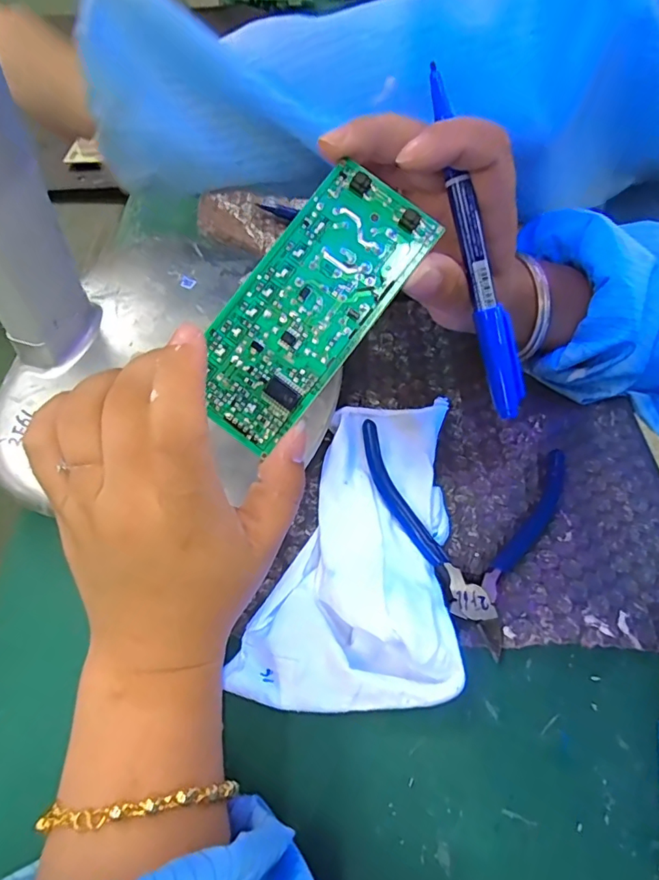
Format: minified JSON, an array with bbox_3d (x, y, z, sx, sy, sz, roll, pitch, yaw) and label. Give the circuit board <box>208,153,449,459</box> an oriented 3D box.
[{"bbox_3d":[-0.008,-0.050,0.187,0.048,0.004,0.106,38,88,3],"label":"circuit board"}]

